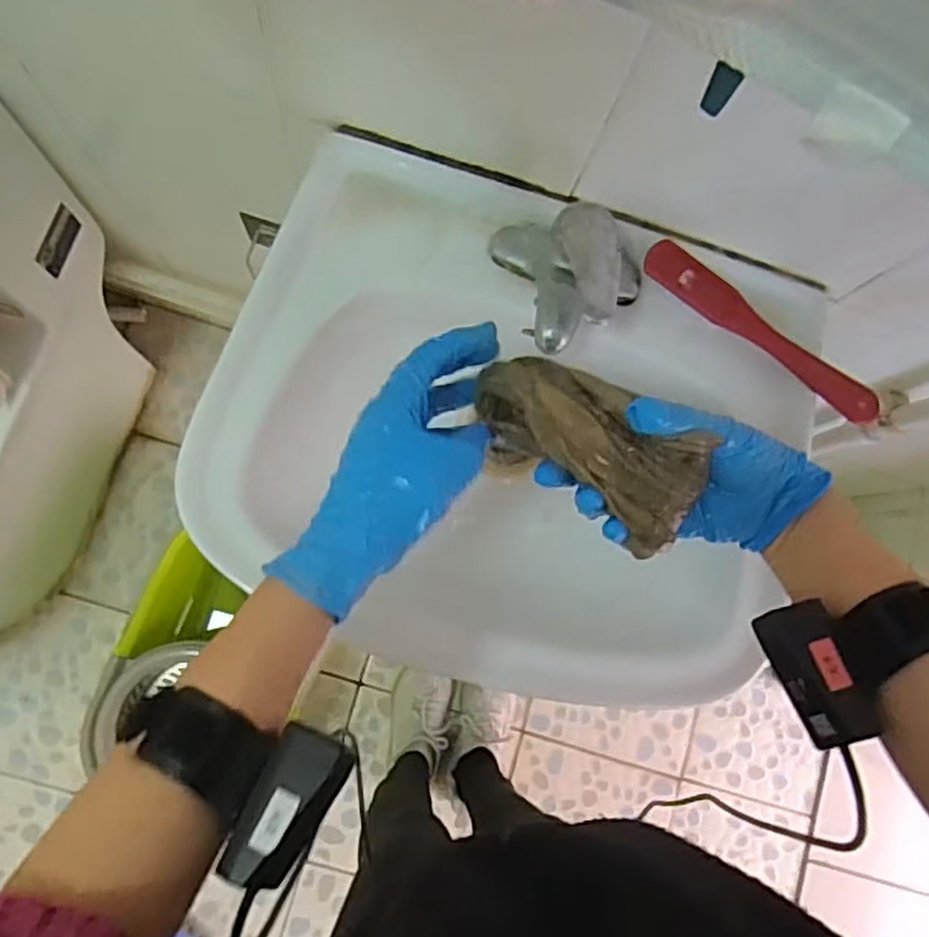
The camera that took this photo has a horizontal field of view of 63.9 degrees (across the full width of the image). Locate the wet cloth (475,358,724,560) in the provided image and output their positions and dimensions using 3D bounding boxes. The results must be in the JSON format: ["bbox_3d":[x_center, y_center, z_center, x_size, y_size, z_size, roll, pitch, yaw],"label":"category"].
[{"bbox_3d":[0.066,-0.016,0.418,0.135,0.042,0.060,36,80,18],"label":"wet cloth"}]

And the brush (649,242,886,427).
[{"bbox_3d":[0.244,-0.111,0.611,0.224,0.013,0.034,37,81,0],"label":"brush"}]

